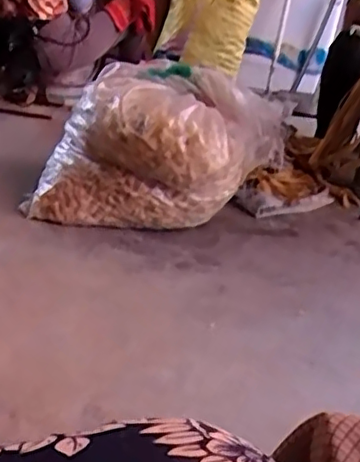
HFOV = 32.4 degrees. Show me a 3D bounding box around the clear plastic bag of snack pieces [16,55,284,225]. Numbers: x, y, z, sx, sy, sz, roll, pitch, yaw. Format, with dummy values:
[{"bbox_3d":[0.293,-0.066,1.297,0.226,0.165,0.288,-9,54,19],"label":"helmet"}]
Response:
[{"bbox_3d":[-0.044,-0.197,1.516,0.503,0.324,0.463,15,24,15],"label":"clear plastic bag of snack pieces"}]

